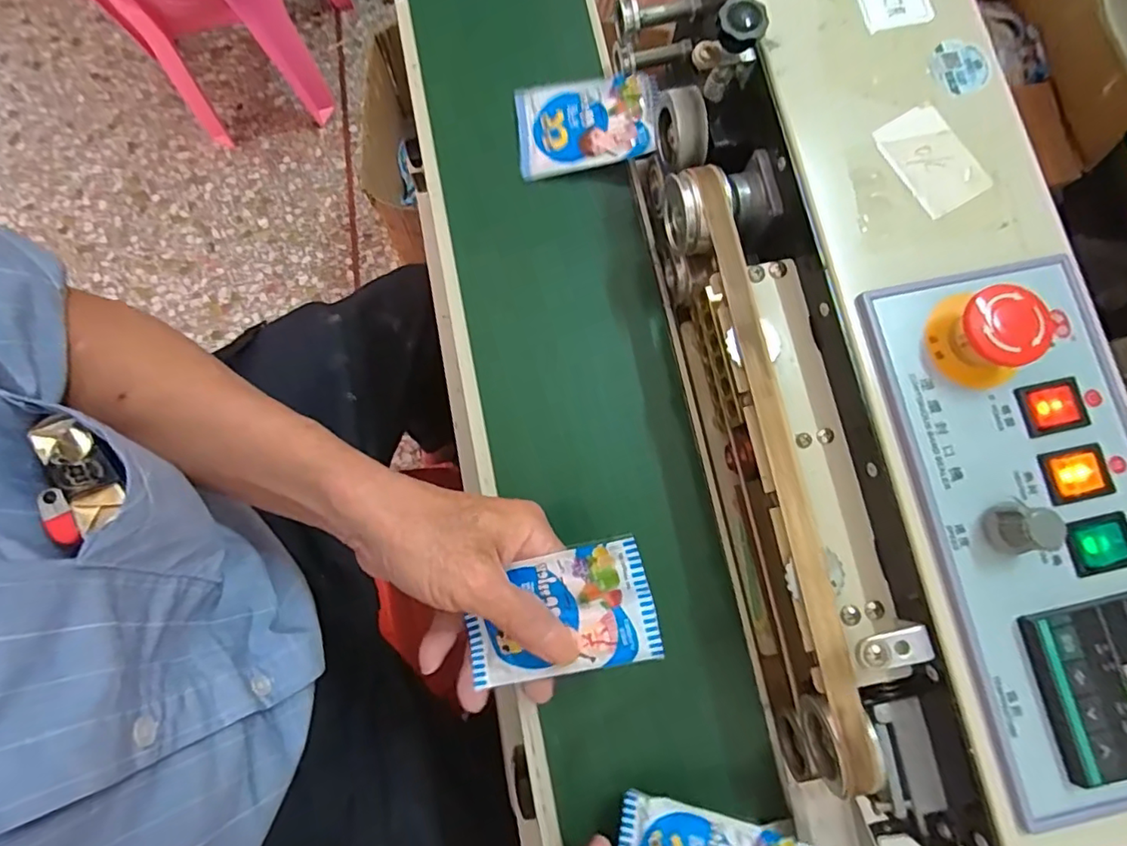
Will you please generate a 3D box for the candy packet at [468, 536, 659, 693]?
[{"bbox_3d":[-0.003,0.103,0.307,0.100,0.005,0.064,-15,86,11],"label":"candy packet"}]

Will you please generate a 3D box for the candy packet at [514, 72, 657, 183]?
[{"bbox_3d":[0.017,-0.215,0.406,0.099,0.014,0.070,-8,80,-1],"label":"candy packet"}]

